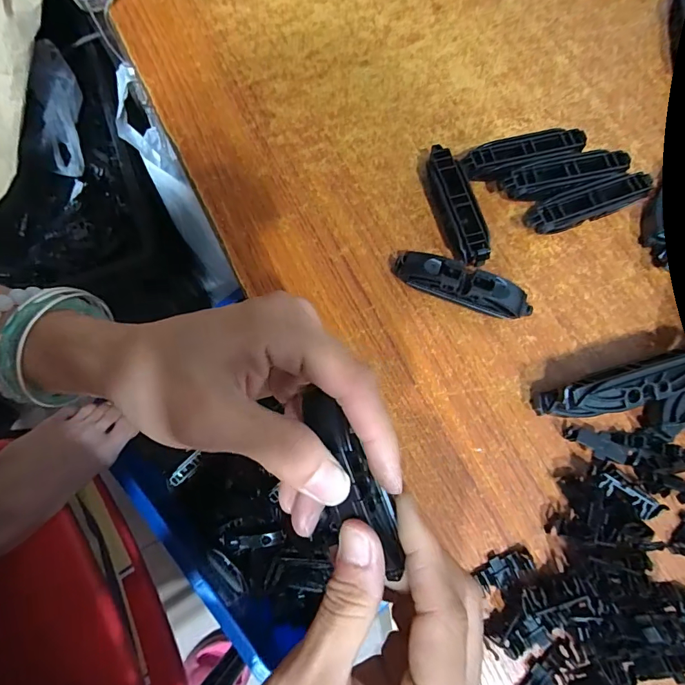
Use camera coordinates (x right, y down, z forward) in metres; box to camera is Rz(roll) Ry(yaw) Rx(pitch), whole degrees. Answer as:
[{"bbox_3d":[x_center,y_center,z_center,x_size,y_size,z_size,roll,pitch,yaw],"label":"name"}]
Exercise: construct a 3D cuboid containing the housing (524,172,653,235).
[{"bbox_3d":[0.150,-0.085,0.257,0.075,0.018,0.021,-21,75,-5],"label":"housing"}]

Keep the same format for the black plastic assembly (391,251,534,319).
[{"bbox_3d":[0.070,-0.034,0.241,0.081,0.020,0.017,20,75,6],"label":"black plastic assembly"}]

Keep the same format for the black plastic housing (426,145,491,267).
[{"bbox_3d":[0.070,-0.082,0.256,0.020,0.019,0.078,-12,74,-3],"label":"black plastic housing"}]

